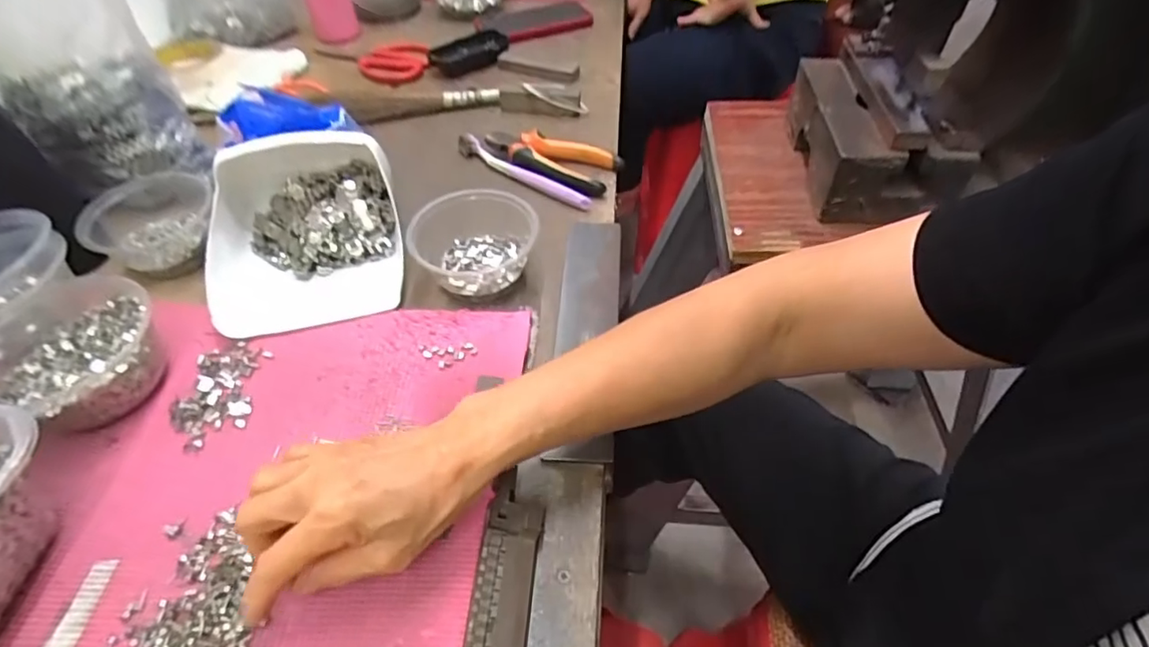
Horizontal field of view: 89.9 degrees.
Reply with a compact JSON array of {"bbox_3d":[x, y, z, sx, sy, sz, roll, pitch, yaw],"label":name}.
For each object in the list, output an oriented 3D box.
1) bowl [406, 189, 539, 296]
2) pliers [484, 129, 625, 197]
[{"bbox_3d":[-0.090,-0.070,0.497,0.114,0.044,0.091,-1,50,0],"label":"bowl"},{"bbox_3d":[-0.028,-0.179,0.613,0.150,0.017,0.066,20,52,20],"label":"pliers"}]

